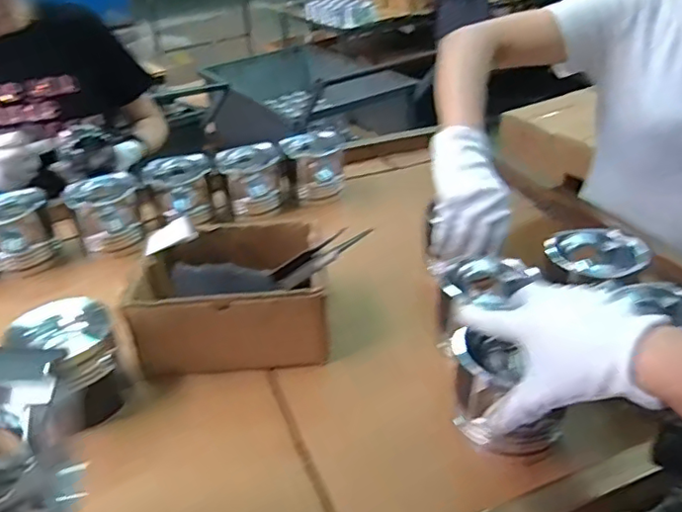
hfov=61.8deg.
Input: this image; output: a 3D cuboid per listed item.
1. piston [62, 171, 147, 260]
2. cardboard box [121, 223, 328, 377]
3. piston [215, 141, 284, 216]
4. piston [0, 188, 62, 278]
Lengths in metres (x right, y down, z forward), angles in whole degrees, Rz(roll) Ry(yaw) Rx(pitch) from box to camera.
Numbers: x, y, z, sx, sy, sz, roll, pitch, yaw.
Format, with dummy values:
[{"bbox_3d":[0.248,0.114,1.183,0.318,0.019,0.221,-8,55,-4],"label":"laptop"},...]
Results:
[{"bbox_3d":[-0.327,-0.053,0.807,0.090,0.095,0.090,-17,35,-19],"label":"piston"},{"bbox_3d":[-0.111,0.039,0.624,0.193,0.089,0.152,-3,33,1],"label":"cardboard box"},{"bbox_3d":[-0.138,-0.116,0.884,0.098,0.084,0.085,-15,35,-16],"label":"piston"},{"bbox_3d":[-0.439,-0.030,0.777,0.089,0.084,0.091,17,39,28],"label":"piston"}]

